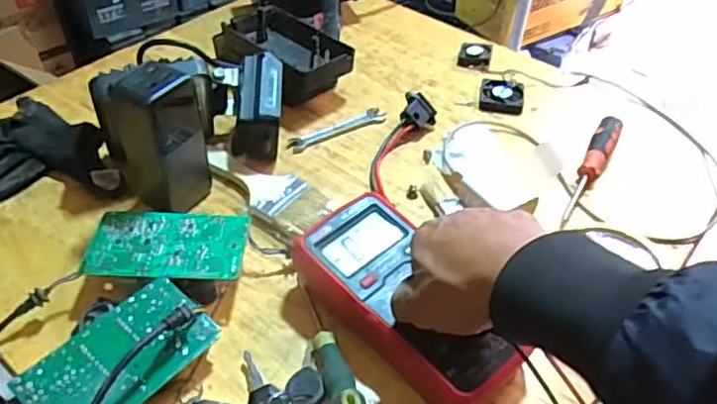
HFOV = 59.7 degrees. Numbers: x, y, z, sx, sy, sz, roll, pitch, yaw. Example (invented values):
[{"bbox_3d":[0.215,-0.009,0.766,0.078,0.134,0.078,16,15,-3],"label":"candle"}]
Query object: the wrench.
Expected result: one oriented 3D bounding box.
[{"bbox_3d":[-0.022,-0.080,0.685,0.120,0.011,0.021,-23,49,-24],"label":"wrench"}]

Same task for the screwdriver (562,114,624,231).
[{"bbox_3d":[0.235,-0.034,0.627,0.025,0.022,0.171,22,47,19],"label":"screwdriver"}]

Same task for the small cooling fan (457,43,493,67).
[{"bbox_3d":[0.147,-0.187,0.789,0.039,0.015,0.048,14,45,12],"label":"small cooling fan"}]

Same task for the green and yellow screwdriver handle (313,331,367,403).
[{"bbox_3d":[-0.013,0.127,0.442,0.023,0.023,0.085,-10,45,-13],"label":"green and yellow screwdriver handle"}]

